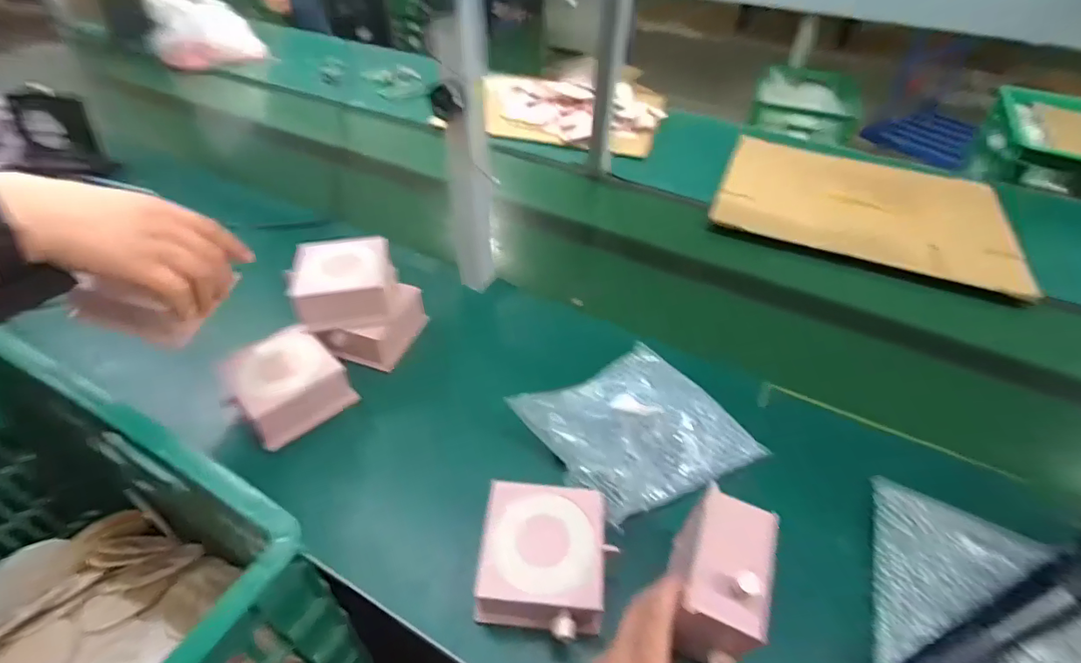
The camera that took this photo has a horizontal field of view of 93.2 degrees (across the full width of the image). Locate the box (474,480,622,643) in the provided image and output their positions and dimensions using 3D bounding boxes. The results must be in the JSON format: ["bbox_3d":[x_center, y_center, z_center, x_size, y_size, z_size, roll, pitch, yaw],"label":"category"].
[{"bbox_3d":[0.004,0.202,0.452,0.112,0.059,0.118,6,45,3],"label":"box"}]

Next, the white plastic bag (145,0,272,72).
[{"bbox_3d":[-0.949,-0.864,1.442,0.272,0.203,0.147,-20,49,-22],"label":"white plastic bag"}]

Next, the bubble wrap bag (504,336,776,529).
[{"bbox_3d":[0.104,0.104,0.557,0.210,0.051,0.181,-24,51,-25],"label":"bubble wrap bag"}]

